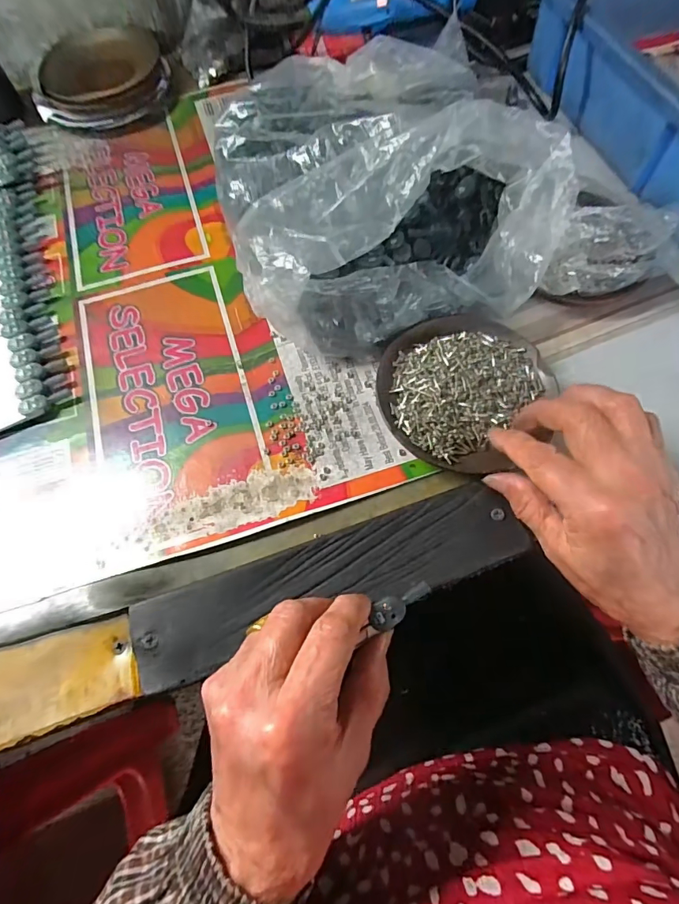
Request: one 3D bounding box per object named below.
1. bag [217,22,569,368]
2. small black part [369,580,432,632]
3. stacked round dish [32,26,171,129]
[{"bbox_3d":[0.027,-0.213,0.344,0.231,0.077,0.269,-15,67,-5],"label":"bag"},{"bbox_3d":[0.031,0.076,0.226,0.033,0.004,0.015,-29,69,-10],"label":"small black part"},{"bbox_3d":[-0.239,-0.376,0.453,0.131,0.024,0.121,-1,67,1],"label":"stacked round dish"}]

